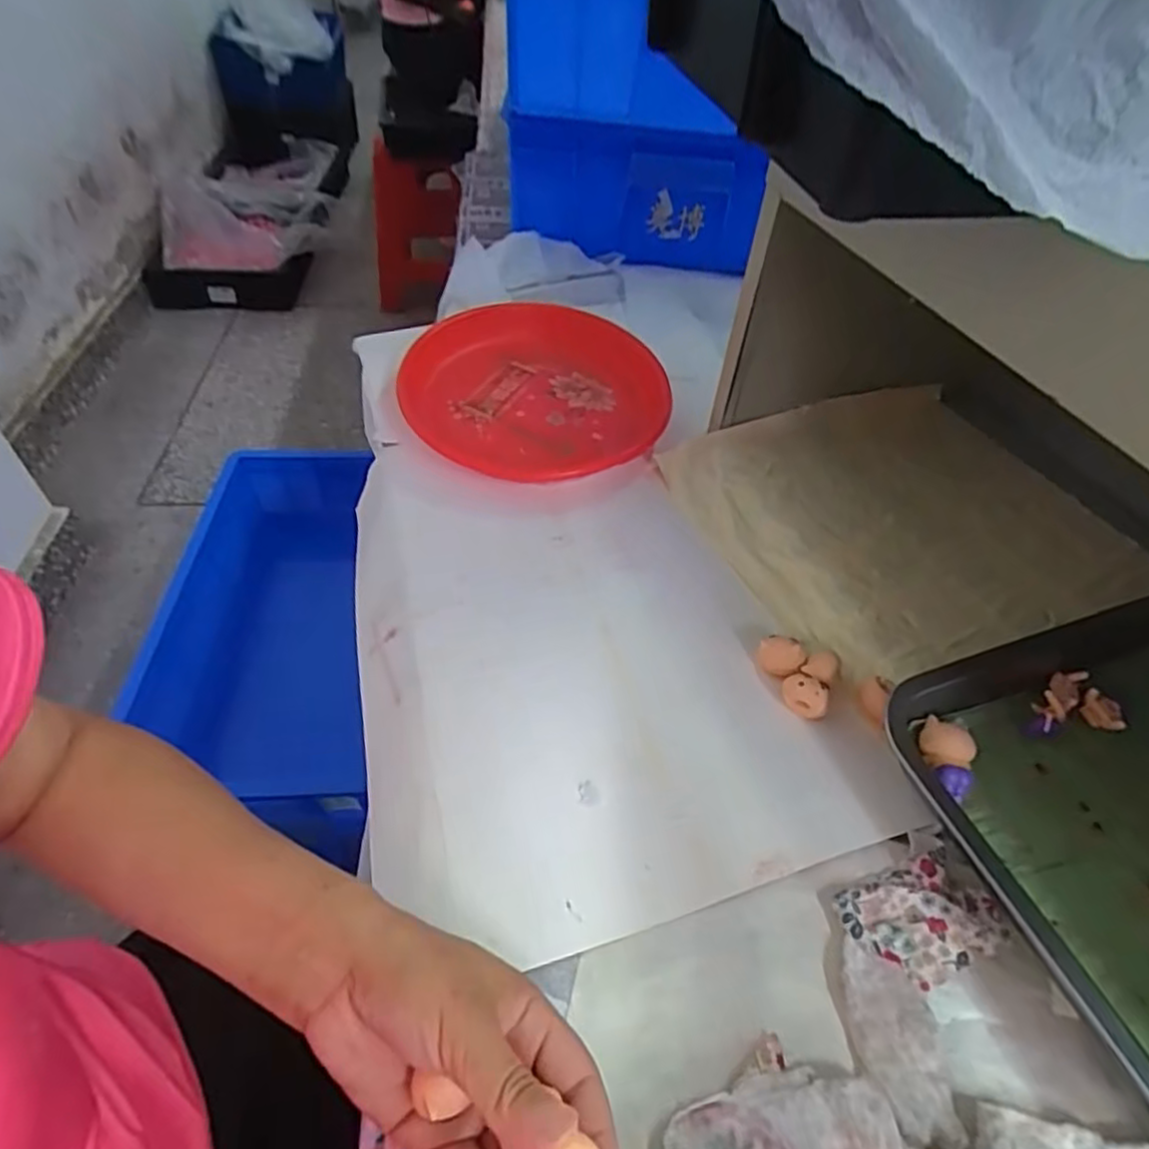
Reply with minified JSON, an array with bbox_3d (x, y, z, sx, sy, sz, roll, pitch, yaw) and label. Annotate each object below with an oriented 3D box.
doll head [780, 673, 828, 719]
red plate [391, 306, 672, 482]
[{"bbox_3d":[0.146,0.076,0.428,0.018,0.019,0.030,-29,55,-23],"label":"doll head"},{"bbox_3d":[-0.020,-0.178,0.620,0.227,0.042,0.238,0,53,0],"label":"red plate"}]

